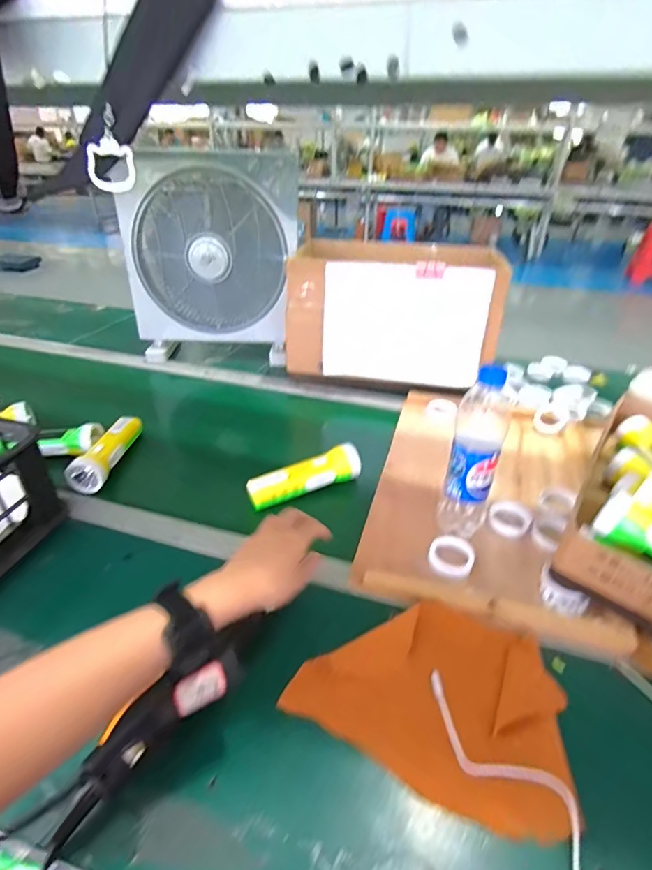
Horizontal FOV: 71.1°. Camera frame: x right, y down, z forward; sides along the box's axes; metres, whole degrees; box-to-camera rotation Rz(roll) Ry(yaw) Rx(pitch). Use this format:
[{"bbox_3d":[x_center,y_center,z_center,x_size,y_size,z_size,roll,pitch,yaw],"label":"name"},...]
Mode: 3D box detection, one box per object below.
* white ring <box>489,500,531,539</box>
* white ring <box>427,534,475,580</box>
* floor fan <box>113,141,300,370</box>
[{"bbox_3d":[0.252,0.113,0.630,0.051,0.020,0.051,0,33,0],"label":"white ring"},{"bbox_3d":[0.155,0.151,0.567,0.053,0.021,0.052,0,33,0],"label":"white ring"},{"bbox_3d":[-0.251,-0.359,0.986,0.367,0.415,0.129,6,34,10],"label":"floor fan"}]

